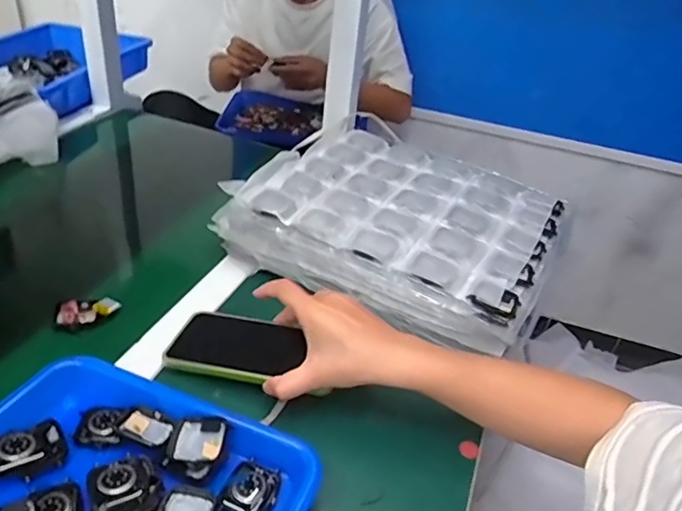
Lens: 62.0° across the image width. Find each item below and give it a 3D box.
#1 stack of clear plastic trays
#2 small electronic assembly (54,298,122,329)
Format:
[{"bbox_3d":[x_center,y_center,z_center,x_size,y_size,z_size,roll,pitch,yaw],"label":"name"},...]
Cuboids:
[{"bbox_3d":[0.069,-0.039,0.667,0.346,0.073,0.268,23,38,22],"label":"stack of clear plastic trays"},{"bbox_3d":[-0.251,0.055,0.563,0.059,0.014,0.035,-7,37,-19],"label":"small electronic assembly"}]

